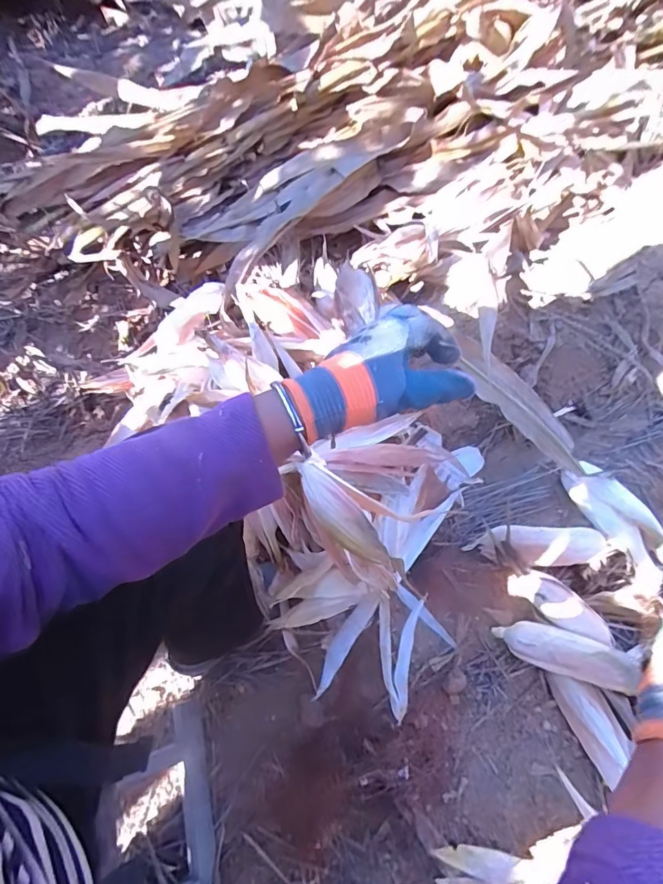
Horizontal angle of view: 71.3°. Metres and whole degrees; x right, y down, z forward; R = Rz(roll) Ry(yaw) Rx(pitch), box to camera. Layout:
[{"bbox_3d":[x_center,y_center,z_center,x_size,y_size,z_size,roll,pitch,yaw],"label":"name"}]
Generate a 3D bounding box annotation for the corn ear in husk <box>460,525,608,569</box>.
[{"bbox_3d":[0.324,0.163,0.727,0.217,0.057,0.057,1,64,-3],"label":"corn ear in husk"}]

